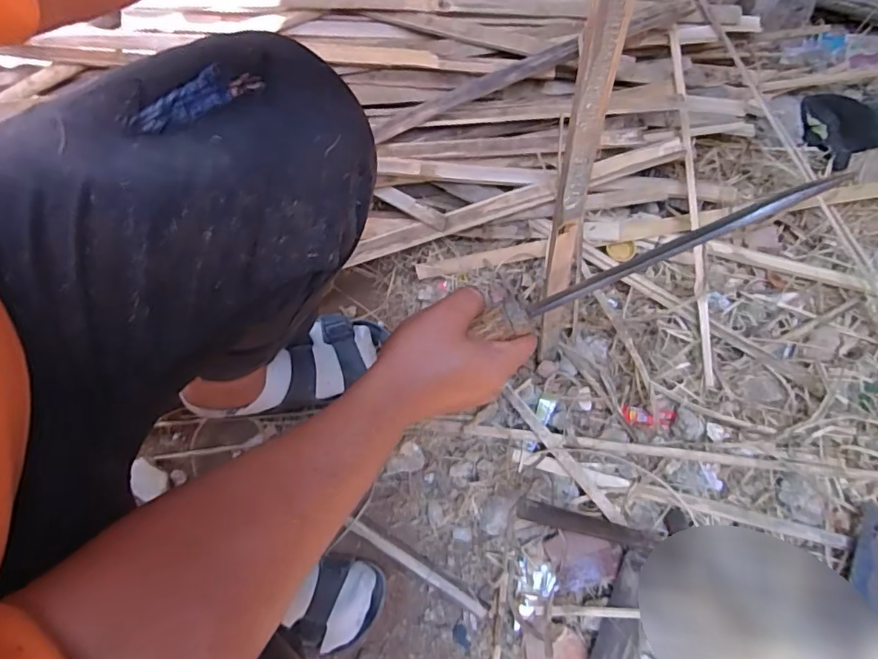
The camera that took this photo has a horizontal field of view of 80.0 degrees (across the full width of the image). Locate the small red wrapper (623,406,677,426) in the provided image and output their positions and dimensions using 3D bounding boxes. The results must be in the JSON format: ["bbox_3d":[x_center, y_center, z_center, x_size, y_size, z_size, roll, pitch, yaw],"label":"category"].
[{"bbox_3d":[0.272,0.114,0.680,0.063,0.010,0.022,9,77,-4],"label":"small red wrapper"}]

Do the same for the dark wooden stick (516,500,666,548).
[{"bbox_3d":[0.170,0.214,0.568,0.180,0.020,0.020,17,77,-14],"label":"dark wooden stick"}]

